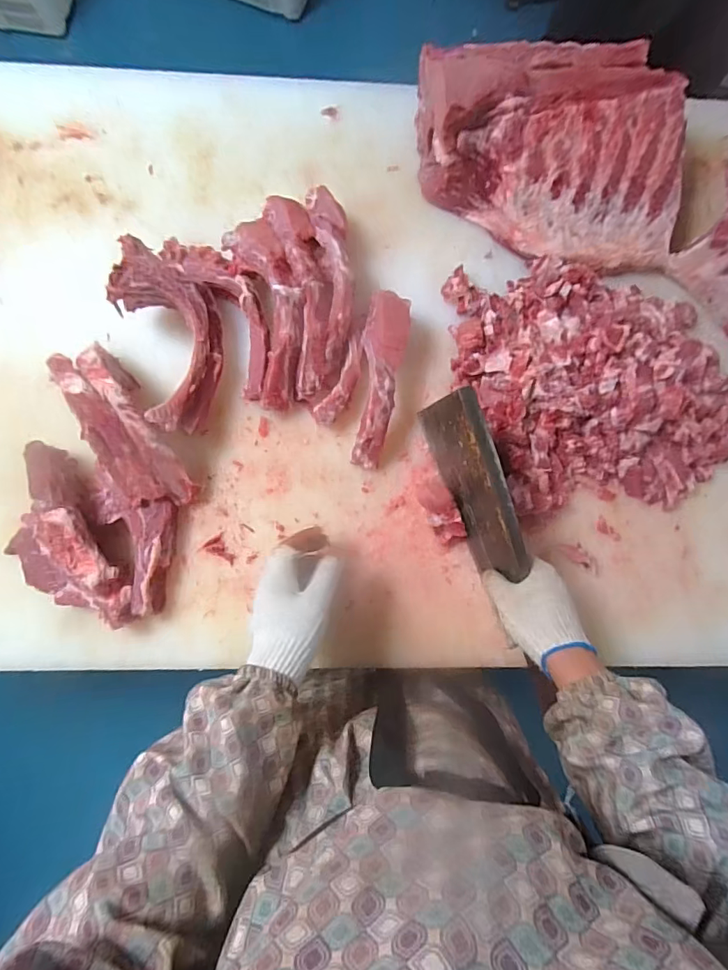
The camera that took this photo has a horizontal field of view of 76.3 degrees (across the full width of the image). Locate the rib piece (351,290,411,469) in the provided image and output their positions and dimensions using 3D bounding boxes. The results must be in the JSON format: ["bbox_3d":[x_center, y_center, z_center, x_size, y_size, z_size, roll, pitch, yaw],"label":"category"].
[{"bbox_3d":[0.018,-0.130,0.583,0.051,0.063,0.211,9,86,-3],"label":"rib piece"}]

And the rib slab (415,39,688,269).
[{"bbox_3d":[0.237,-0.438,0.598,0.307,0.106,0.298,-5,87,-4],"label":"rib slab"}]

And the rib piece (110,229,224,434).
[{"bbox_3d":[-0.223,-0.176,0.556,0.106,0.094,0.215,-19,88,-4],"label":"rib piece"}]

